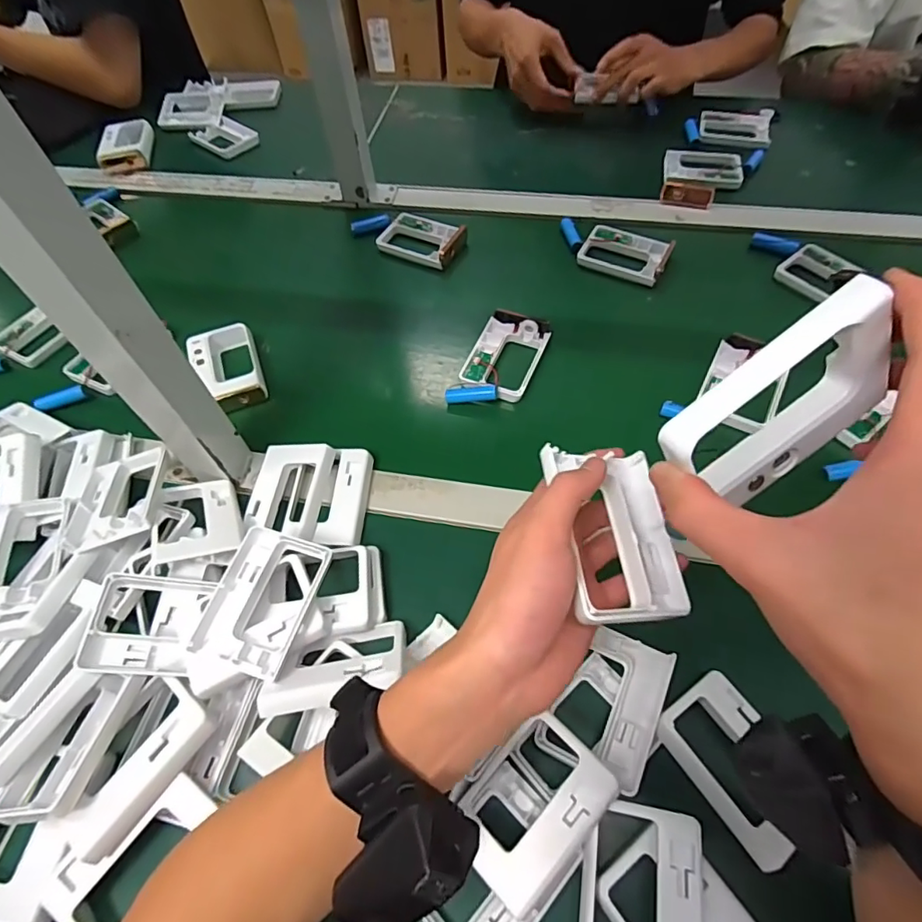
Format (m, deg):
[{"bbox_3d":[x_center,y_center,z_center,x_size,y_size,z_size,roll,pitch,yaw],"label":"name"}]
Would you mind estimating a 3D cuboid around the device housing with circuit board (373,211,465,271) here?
[{"bbox_3d":[-0.049,-0.278,0.646,0.101,0.020,0.074,23,61,17],"label":"device housing with circuit board"}]

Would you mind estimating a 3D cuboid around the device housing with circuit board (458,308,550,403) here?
[{"bbox_3d":[0.046,-0.107,0.541,0.070,0.025,0.101,17,60,13],"label":"device housing with circuit board"}]

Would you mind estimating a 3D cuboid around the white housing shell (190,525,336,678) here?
[{"bbox_3d":[-0.135,0.095,0.367,0.065,0.019,0.094,14,60,11],"label":"white housing shell"}]

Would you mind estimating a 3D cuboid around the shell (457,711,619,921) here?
[{"bbox_3d":[0.043,0.210,0.317,0.066,0.015,0.100,39,90,25],"label":"shell"}]

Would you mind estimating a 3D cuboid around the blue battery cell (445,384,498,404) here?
[{"bbox_3d":[0.010,-0.064,0.515,0.050,0.015,0.018,-1,57,2],"label":"blue battery cell"}]

